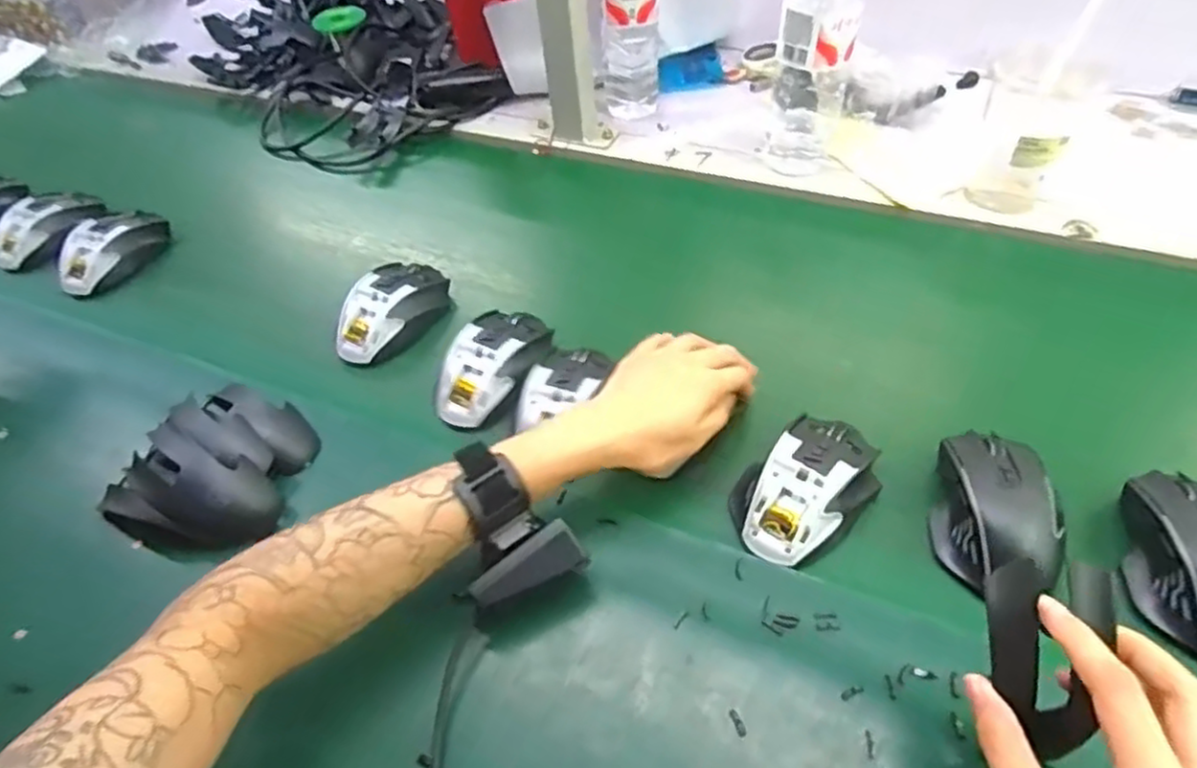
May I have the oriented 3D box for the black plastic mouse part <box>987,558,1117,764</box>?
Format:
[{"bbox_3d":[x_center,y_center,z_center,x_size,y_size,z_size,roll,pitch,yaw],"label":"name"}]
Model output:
[{"bbox_3d":[0.198,0.121,0.315,0.047,0.024,0.084,10,88,17],"label":"black plastic mouse part"}]

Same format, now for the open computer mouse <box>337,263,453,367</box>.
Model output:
[{"bbox_3d":[-0.183,-0.065,0.615,0.069,0.041,0.116,20,55,21],"label":"open computer mouse"}]

